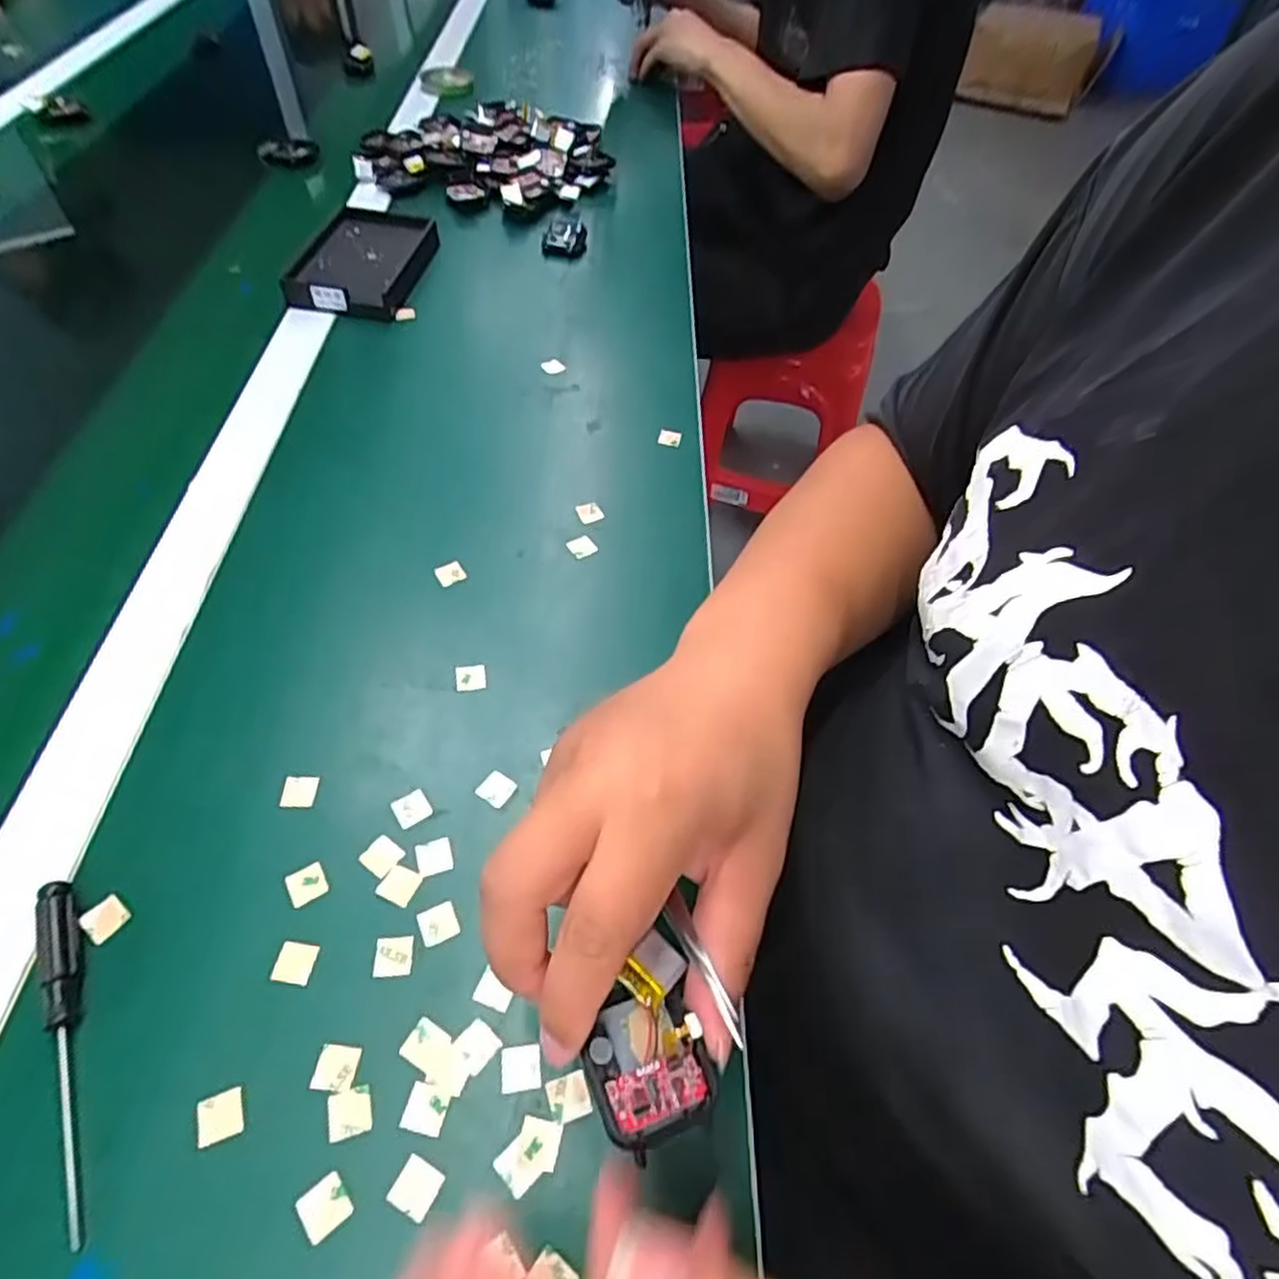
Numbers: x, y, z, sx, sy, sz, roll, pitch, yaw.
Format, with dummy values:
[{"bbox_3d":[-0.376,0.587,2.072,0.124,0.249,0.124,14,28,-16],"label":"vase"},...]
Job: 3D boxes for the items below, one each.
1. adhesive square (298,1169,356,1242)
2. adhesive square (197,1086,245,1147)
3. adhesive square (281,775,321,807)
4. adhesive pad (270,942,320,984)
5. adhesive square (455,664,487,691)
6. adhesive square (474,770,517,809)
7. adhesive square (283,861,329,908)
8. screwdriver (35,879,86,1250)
[{"bbox_3d":[-0.114,0.205,0.255,0.016,0.004,0.016,-35,63,-24],"label":"adhesive square"},{"bbox_3d":[-0.160,0.181,0.269,0.015,0.004,0.016,-17,57,-14],"label":"adhesive square"},{"bbox_3d":[-0.167,0.074,0.346,0.016,0.004,0.016,0,54,-2],"label":"adhesive square"},{"bbox_3d":[-0.147,0.138,0.303,0.016,0.004,0.015,7,54,0],"label":"adhesive pad"},{"bbox_3d":[-0.093,0.020,0.392,0.017,0.004,0.015,-5,55,-6],"label":"adhesive square"},{"bbox_3d":[-0.071,0.074,0.354,0.017,0.004,0.016,29,58,17],"label":"adhesive square"},{"bbox_3d":[-0.151,0.110,0.321,0.017,0.004,0.016,-27,59,-20],"label":"adhesive square"},{"bbox_3d":[-0.224,0.156,0.275,0.011,0.014,0.131,-20,58,-16],"label":"screwdriver"}]

